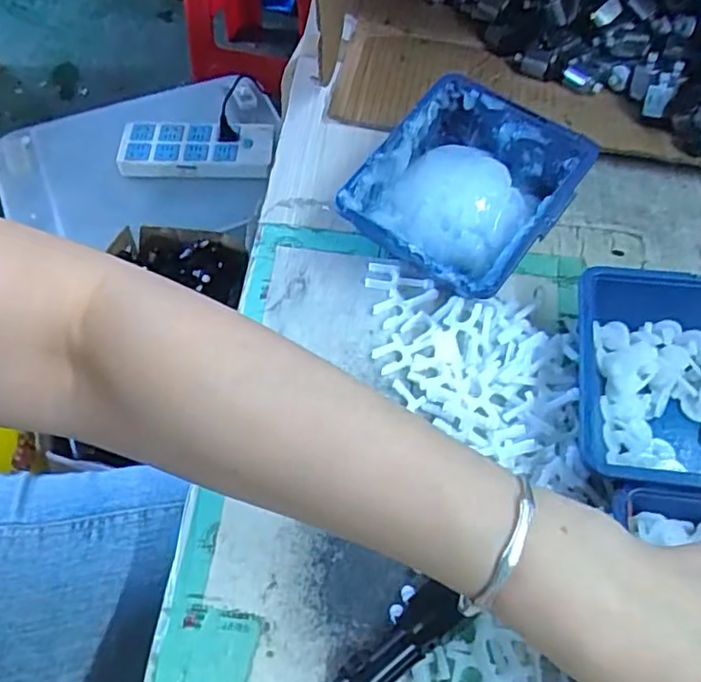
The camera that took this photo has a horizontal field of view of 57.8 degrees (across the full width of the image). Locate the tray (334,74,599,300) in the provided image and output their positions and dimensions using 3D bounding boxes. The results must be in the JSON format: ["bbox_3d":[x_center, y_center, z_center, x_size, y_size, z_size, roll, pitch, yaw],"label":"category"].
[{"bbox_3d":[0.069,-0.087,0.385,0.106,0.056,0.120,34,64,18],"label":"tray"}]

